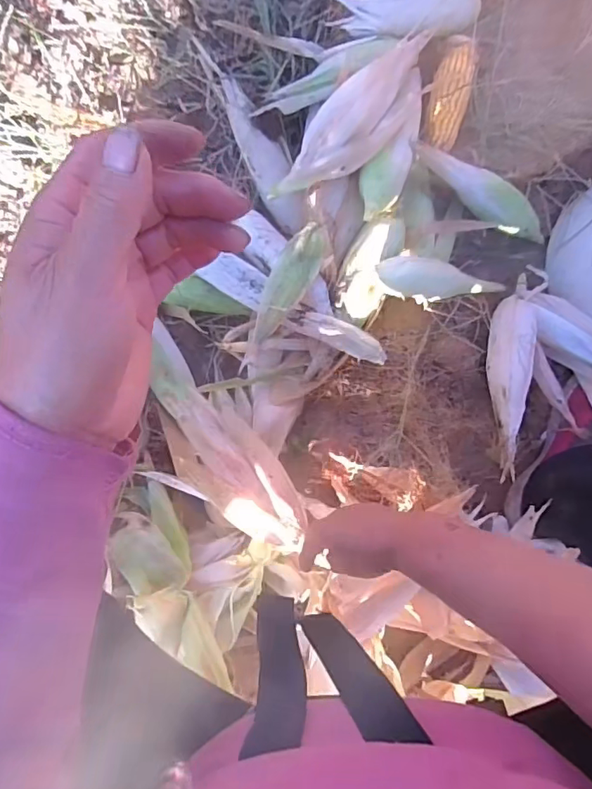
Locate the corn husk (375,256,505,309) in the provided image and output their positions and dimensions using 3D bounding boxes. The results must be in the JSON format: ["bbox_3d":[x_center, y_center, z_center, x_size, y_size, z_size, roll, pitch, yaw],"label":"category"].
[{"bbox_3d":[0.191,-0.146,0.685,0.217,0.042,0.051,0,93,-31],"label":"corn husk"}]

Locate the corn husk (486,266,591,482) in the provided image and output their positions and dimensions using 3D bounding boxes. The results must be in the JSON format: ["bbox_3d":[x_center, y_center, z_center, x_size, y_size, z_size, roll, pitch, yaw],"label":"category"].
[{"bbox_3d":[0.322,-0.020,0.682,0.218,0.092,0.228,-34,94,-1],"label":"corn husk"}]

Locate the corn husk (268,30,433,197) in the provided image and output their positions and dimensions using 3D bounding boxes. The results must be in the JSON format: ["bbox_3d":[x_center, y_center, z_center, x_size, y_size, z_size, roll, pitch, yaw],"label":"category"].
[{"bbox_3d":[0.088,-0.352,0.644,0.083,0.046,0.313,40,75,-4],"label":"corn husk"}]

